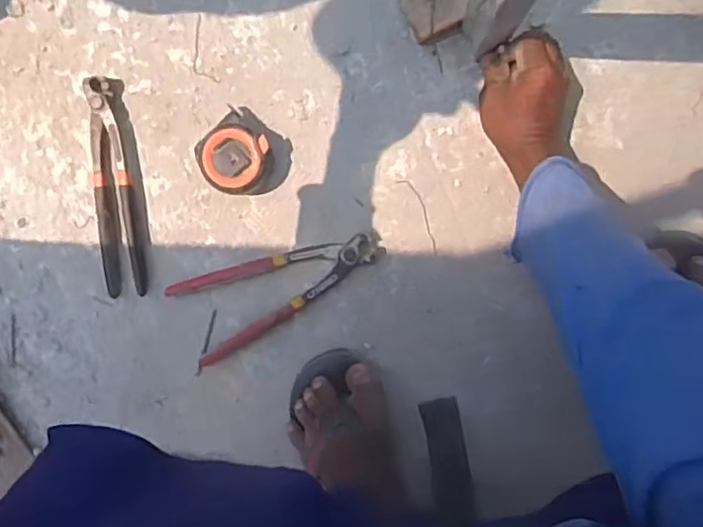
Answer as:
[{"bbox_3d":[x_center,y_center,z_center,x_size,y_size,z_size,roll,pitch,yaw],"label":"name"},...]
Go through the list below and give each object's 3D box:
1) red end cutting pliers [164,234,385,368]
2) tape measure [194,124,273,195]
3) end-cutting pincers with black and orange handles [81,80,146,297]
[{"bbox_3d":[-0.079,0.019,0.633,0.218,0.022,0.089,-29,95,6],"label":"red end cutting pliers"},{"bbox_3d":[-0.113,-0.103,0.613,0.070,0.043,0.061,24,98,-1],"label":"tape measure"},{"bbox_3d":[-0.248,-0.075,0.642,0.043,0.019,0.219,-7,97,3],"label":"end-cutting pincers with black and orange handles"}]

